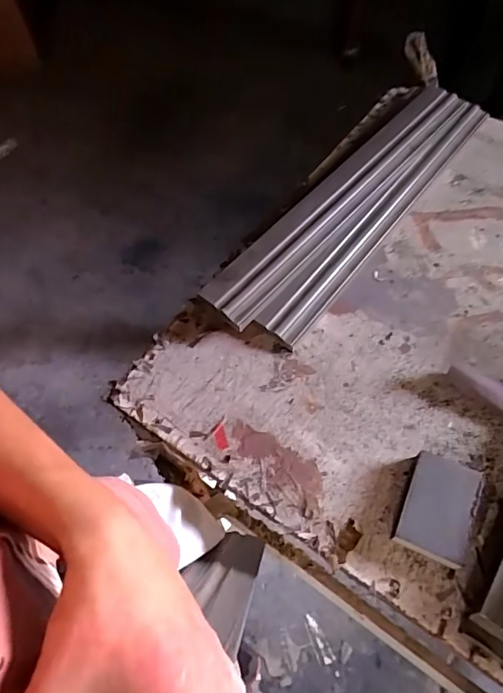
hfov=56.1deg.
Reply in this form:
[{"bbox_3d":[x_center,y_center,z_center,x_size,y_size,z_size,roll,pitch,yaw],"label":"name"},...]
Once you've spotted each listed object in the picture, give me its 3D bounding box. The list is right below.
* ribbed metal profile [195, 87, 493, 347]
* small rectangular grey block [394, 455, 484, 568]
[{"bbox_3d":[0.170,-0.230,0.720,0.138,0.022,0.586,40,67,3],"label":"ribbed metal profile"},{"bbox_3d":[0.194,0.168,0.496,0.068,0.034,0.103,21,61,14],"label":"small rectangular grey block"}]

